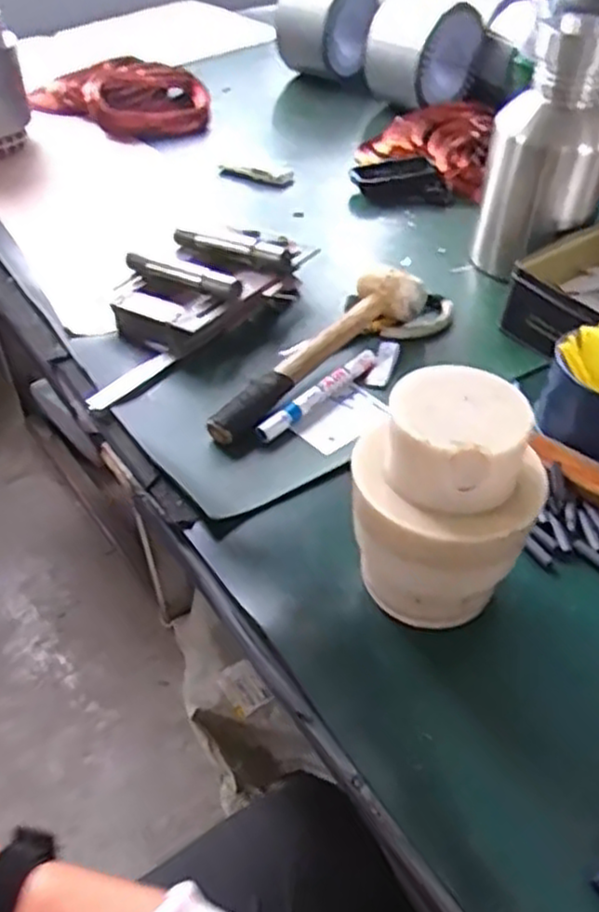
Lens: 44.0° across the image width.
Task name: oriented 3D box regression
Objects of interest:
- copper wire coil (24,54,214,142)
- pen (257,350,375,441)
[{"bbox_3d":[-0.278,-0.556,1.147,0.256,0.054,0.211,-10,45,-9],"label":"copper wire coil"},{"bbox_3d":[0.017,-0.053,0.645,0.017,0.013,0.140,33,53,30],"label":"pen"}]

